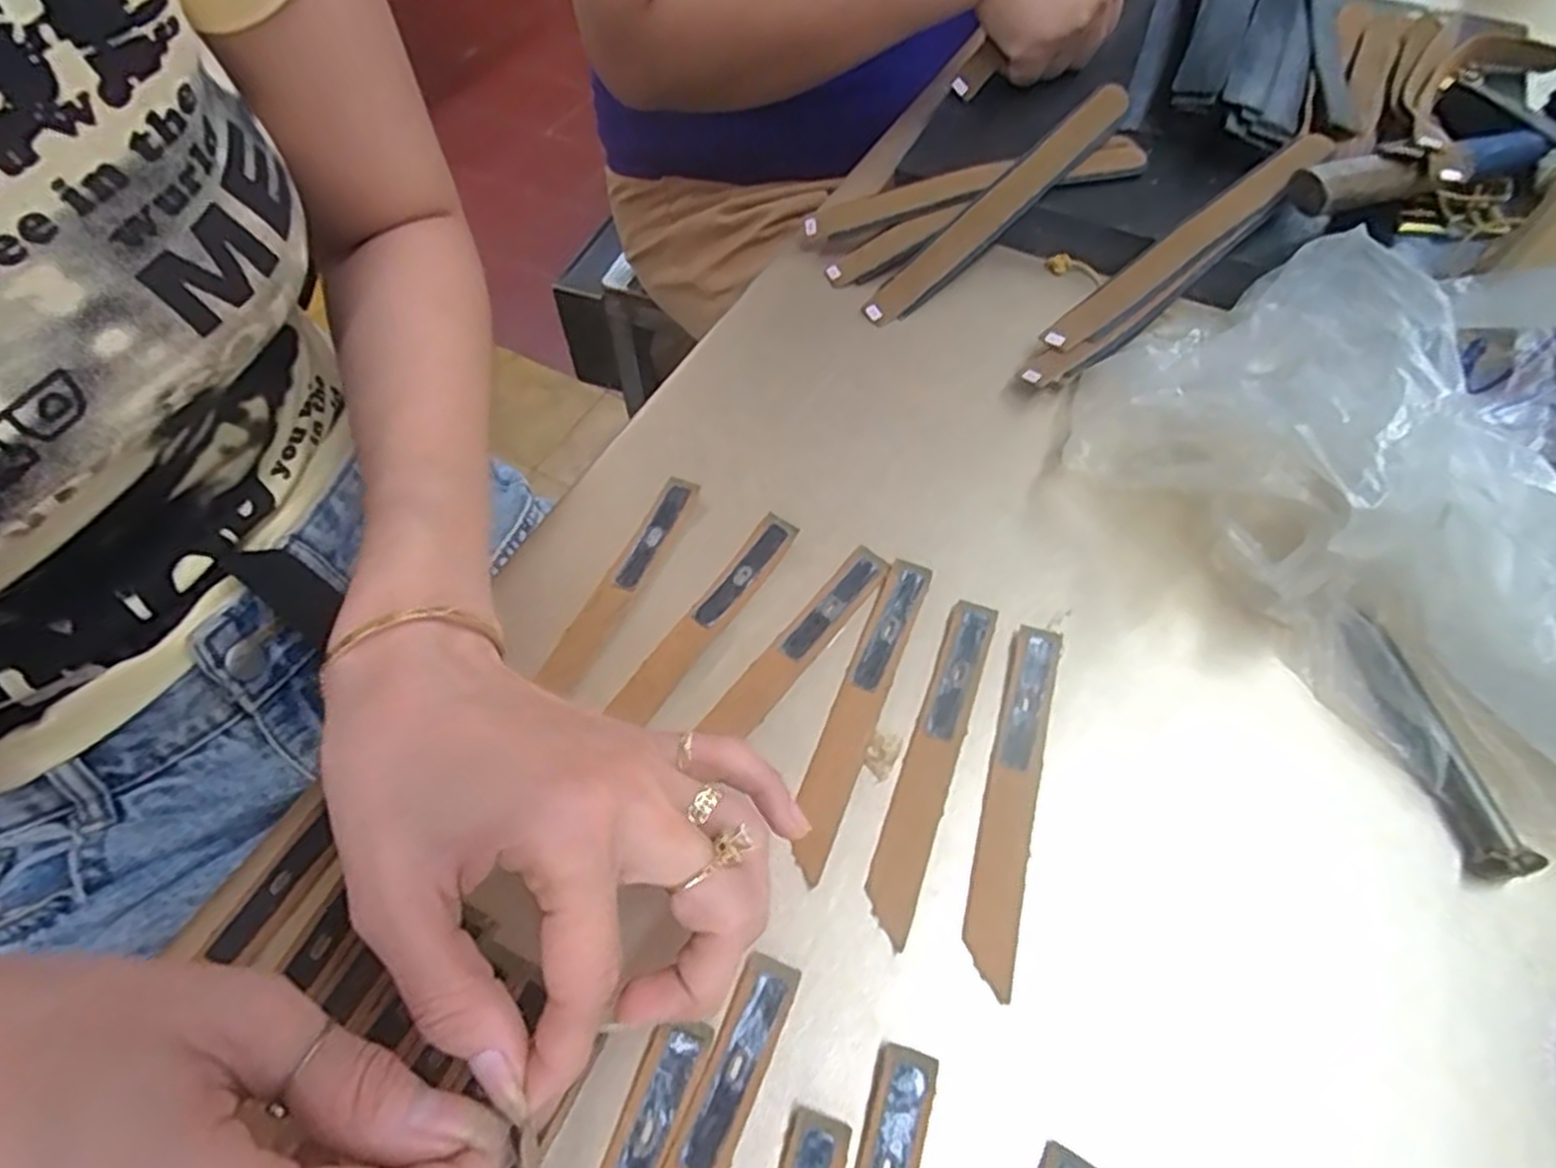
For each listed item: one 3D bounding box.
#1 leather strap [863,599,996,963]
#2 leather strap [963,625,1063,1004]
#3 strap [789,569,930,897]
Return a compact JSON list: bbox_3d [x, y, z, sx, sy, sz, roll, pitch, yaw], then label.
[{"bbox_3d":[0.054,0.060,0.279,0.018,0.004,0.122,18,63,12],"label":"leather strap"},{"bbox_3d":[0.081,0.070,0.270,0.018,0.005,0.124,14,60,9],"label":"leather strap"},{"bbox_3d":[0.029,0.044,0.289,0.018,0.004,0.124,15,63,20],"label":"strap"}]

